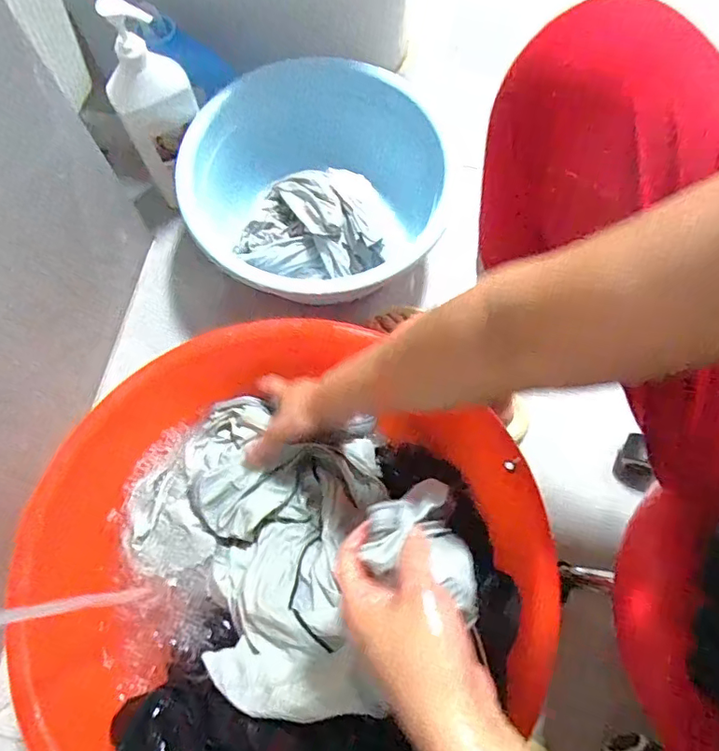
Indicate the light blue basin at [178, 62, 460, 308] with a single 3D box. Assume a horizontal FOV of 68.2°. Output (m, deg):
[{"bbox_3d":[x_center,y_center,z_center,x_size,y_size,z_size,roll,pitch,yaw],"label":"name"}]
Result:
[{"bbox_3d":[-0.067,-0.243,0.758,0.320,0.189,0.344,0,71,0],"label":"light blue basin"}]

